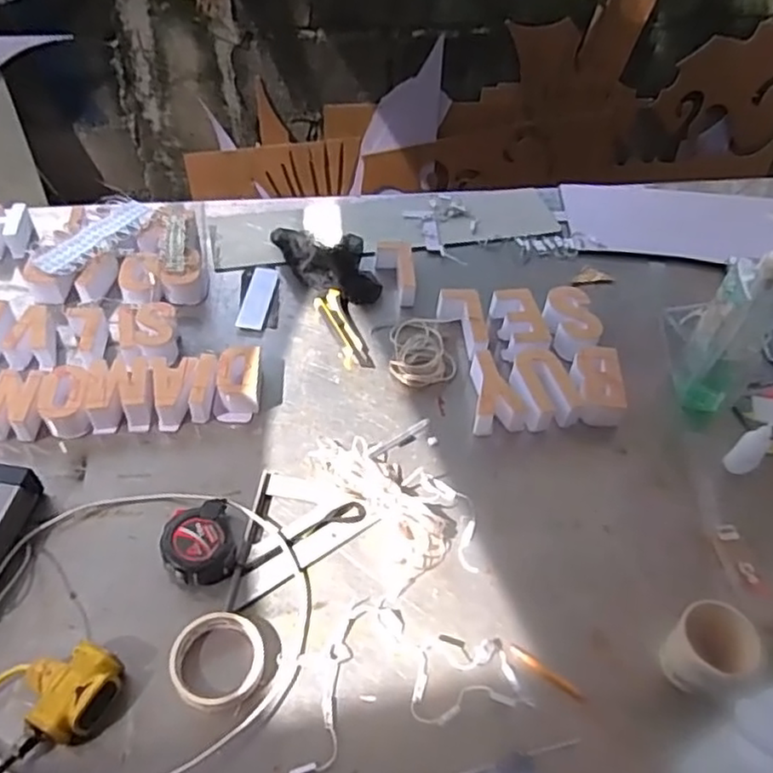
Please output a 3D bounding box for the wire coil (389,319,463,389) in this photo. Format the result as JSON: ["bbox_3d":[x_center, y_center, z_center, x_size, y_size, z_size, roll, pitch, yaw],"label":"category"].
[{"bbox_3d":[0.053,-0.056,0.967,0.092,0.018,0.130,3,48,-1],"label":"wire coil"}]

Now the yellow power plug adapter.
[{"bbox_3d":[-0.302,0.286,0.638,0.084,0.044,0.082,23,51,15],"label":"yellow power plug adapter"}]

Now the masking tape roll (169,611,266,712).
[{"bbox_3d":[-0.168,0.271,0.665,0.089,0.022,0.091,2,48,-2],"label":"masking tape roll"}]

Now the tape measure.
[{"bbox_3d":[-0.208,0.176,0.744,0.080,0.040,0.090,-13,51,-15],"label":"tape measure"}]

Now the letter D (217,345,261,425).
[{"bbox_3d":[-0.196,-0.006,0.897,0.060,0.045,0.091,0,49,-4],"label":"letter D"}]

